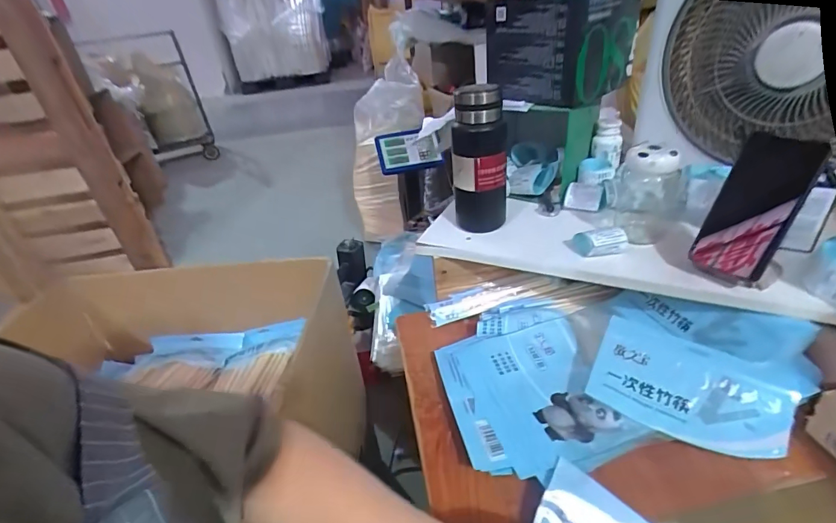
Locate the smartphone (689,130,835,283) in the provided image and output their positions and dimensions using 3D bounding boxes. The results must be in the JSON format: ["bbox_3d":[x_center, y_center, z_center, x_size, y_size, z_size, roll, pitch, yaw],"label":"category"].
[{"bbox_3d":[0.390,-0.062,0.499,0.075,0.160,0.017,29,29,33],"label":"smartphone"}]

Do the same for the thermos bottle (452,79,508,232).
[{"bbox_3d":[0.094,-0.149,0.658,0.083,0.216,0.077,-3,34,5],"label":"thermos bottle"}]

